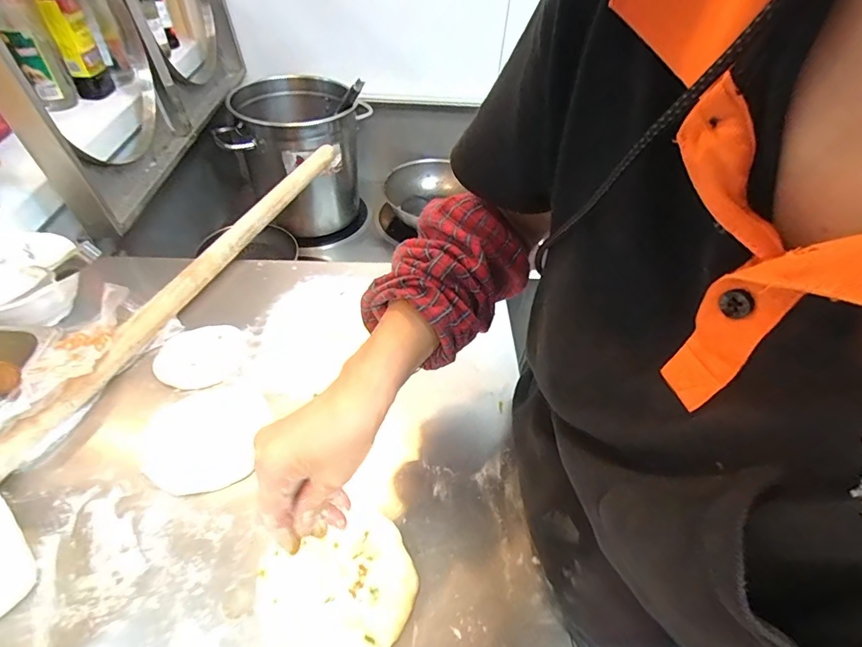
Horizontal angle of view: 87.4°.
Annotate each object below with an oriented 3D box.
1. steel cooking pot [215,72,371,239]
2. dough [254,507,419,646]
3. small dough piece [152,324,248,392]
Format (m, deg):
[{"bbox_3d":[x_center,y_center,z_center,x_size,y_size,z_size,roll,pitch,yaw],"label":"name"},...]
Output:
[{"bbox_3d":[-0.335,-0.429,1.185,0.287,0.333,0.314,2,47,-2],"label":"steel cooking pot"},{"bbox_3d":[-0.079,0.229,0.385,0.127,0.015,0.107,-17,50,-20],"label":"dough"},{"bbox_3d":[-0.277,0.039,0.541,0.101,0.022,0.083,-11,49,-14],"label":"small dough piece"}]

